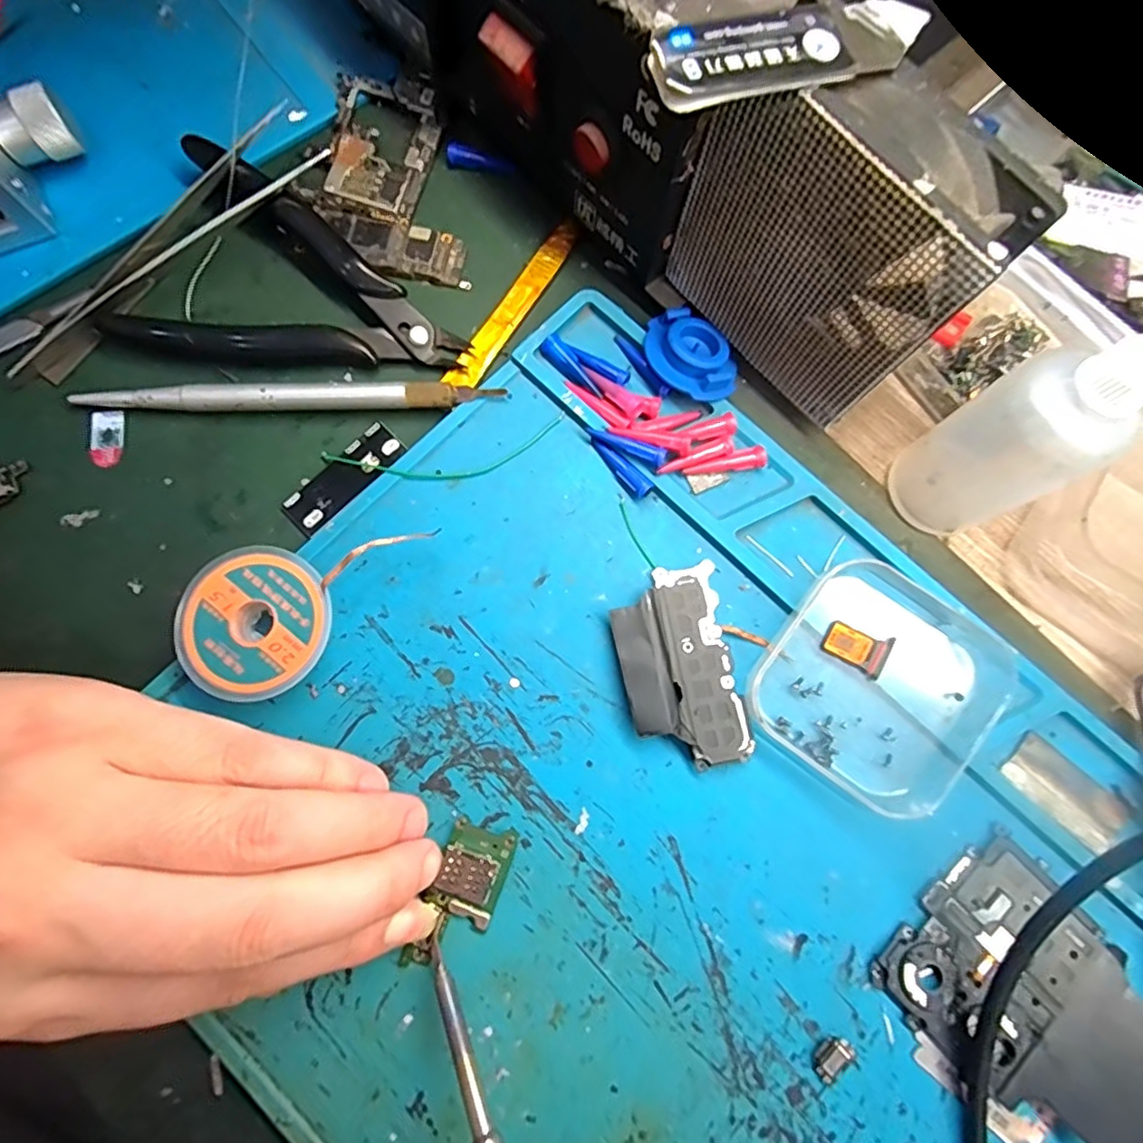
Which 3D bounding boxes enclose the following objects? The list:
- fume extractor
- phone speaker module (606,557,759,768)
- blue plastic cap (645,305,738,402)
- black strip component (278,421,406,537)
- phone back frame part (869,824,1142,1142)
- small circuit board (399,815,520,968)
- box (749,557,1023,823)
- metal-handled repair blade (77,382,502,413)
[{"bbox_3d":[0.070,-0.091,0.176,0.078,0.085,0.029,44,81,7],"label":"fume extractor"},{"bbox_3d":[0.034,0.030,0.192,0.035,0.008,0.061,-11,79,-3],"label":"phone speaker module"},{"bbox_3d":[0.040,-0.075,0.208,0.026,0.008,0.035,-21,80,-5],"label":"blue plastic cap"},{"bbox_3d":[-0.077,-0.032,0.204,0.015,0.004,0.044,44,81,7],"label":"black strip component"},{"bbox_3d":[0.139,0.128,0.172,0.090,0.008,0.058,43,83,14],"label":"phone back frame part"},{"bbox_3d":[-0.032,0.096,0.178,0.020,0.004,0.043,22,79,3],"label":"small circuit board"},{"bbox_3d":[0.097,0.036,0.189,0.066,0.014,0.064,38,80,6],"label":"box"},{"bbox_3d":[-0.096,-0.059,0.206,0.142,0.008,0.008,-2,79,-2],"label":"metal-handled repair blade"}]

